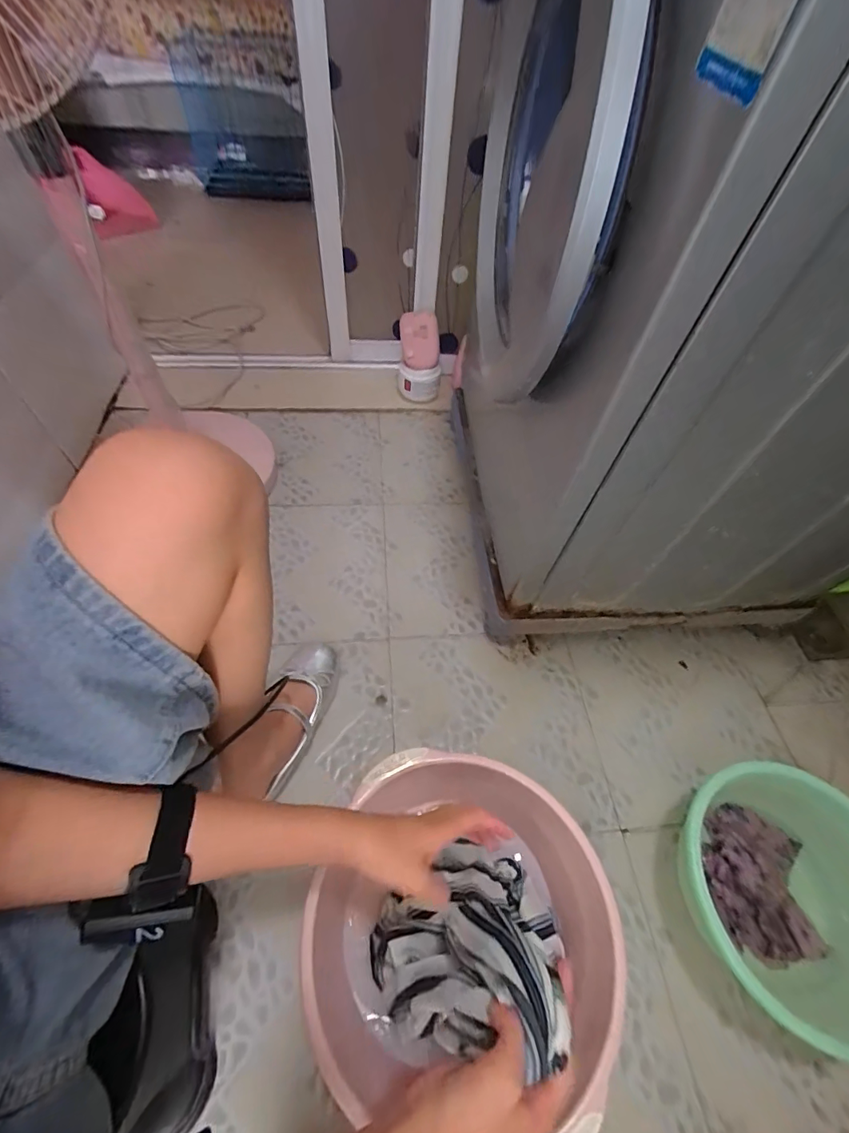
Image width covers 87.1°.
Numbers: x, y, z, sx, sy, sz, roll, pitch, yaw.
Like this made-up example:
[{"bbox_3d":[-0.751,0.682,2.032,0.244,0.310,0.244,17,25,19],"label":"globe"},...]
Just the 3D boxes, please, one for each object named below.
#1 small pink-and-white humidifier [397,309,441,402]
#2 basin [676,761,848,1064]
[{"bbox_3d":[-0.009,-0.468,1.016,0.095,0.206,0.074,0,56,-6],"label":"small pink-and-white humidifier"},{"bbox_3d":[0.411,0.383,0.530,0.224,0.123,0.250,24,57,11],"label":"basin"}]

